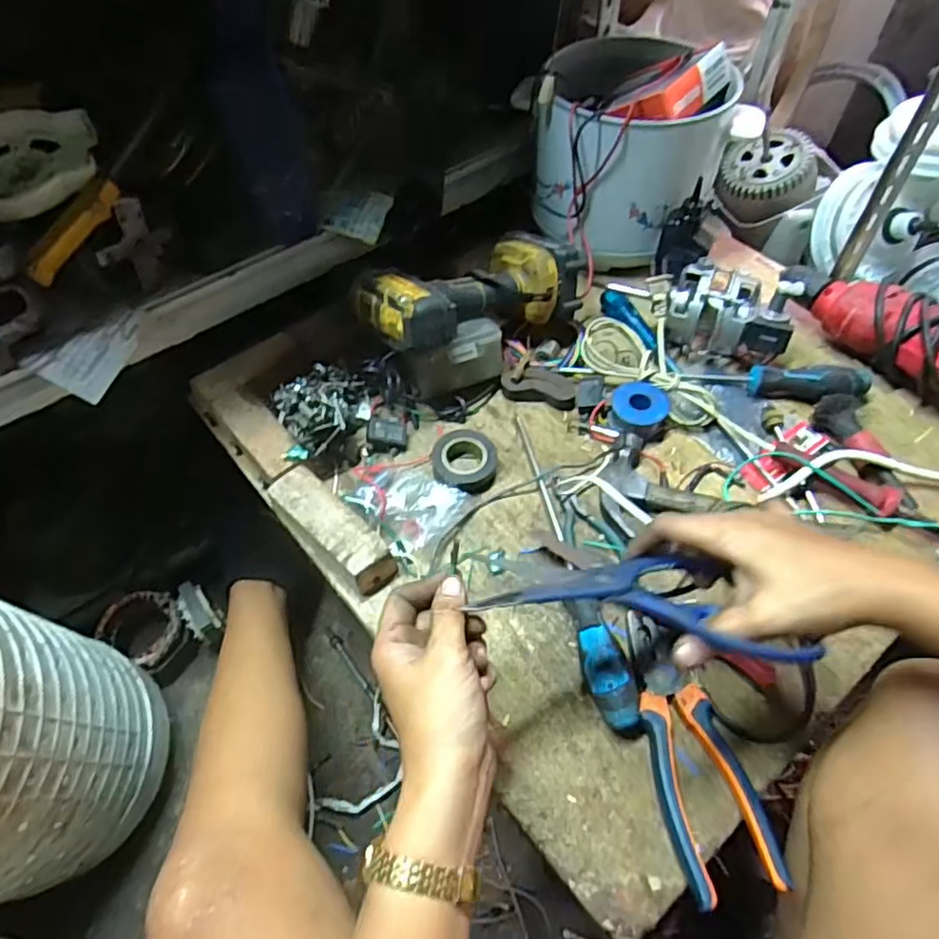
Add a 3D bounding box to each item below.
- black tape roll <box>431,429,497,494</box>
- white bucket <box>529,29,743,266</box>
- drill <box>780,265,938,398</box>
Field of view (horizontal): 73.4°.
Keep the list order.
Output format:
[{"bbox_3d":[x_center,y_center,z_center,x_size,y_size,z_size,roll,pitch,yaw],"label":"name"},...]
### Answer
[{"bbox_3d":[-0.005,-0.008,0.592,0.058,0.024,0.058,0,54,1],"label":"black tape roll"},{"bbox_3d":[0.180,-0.368,0.725,0.208,0.173,0.183,9,55,7],"label":"white bucket"},{"bbox_3d":[0.464,-0.159,0.642,0.142,0.066,0.253,-33,60,-21],"label":"drill"}]

